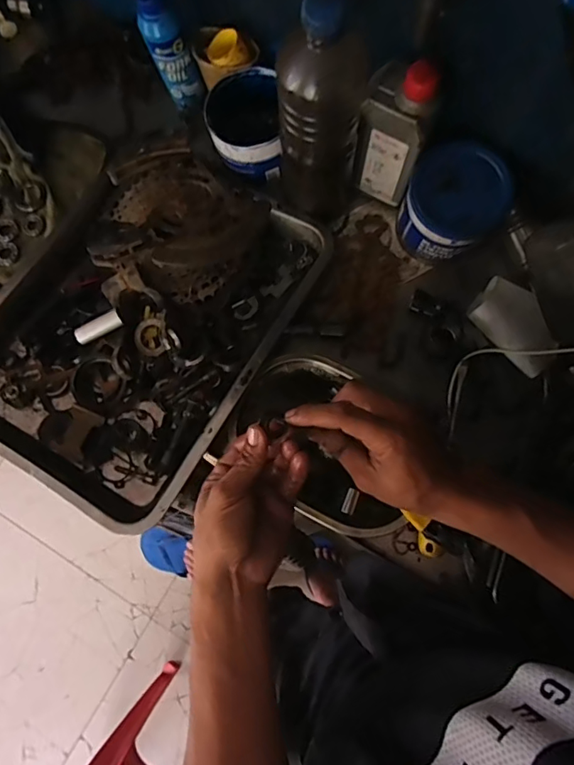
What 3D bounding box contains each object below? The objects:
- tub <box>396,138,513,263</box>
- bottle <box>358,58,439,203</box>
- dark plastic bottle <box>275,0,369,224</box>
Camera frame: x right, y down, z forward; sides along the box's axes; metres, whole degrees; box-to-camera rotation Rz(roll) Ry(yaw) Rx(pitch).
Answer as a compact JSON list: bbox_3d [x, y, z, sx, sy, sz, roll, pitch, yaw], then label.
[{"bbox_3d":[0.180,-0.193,0.562,0.101,0.094,0.099,0,78,2],"label":"tub"},{"bbox_3d":[0.110,-0.258,0.530,0.064,0.167,0.058,14,79,5],"label":"bottle"},{"bbox_3d":[0.032,-0.245,0.481,0.077,0.254,0.071,14,79,5],"label":"dark plastic bottle"}]

